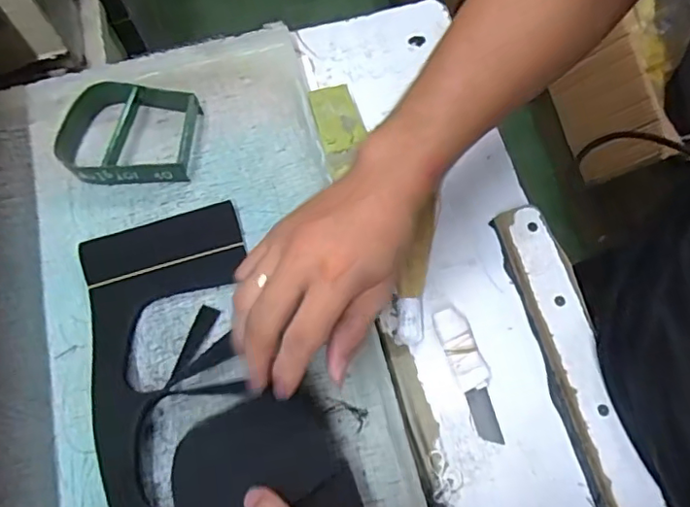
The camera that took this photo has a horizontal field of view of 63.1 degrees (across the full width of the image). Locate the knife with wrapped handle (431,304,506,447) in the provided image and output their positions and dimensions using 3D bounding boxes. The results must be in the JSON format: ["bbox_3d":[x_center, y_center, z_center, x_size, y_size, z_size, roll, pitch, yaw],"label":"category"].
[{"bbox_3d":[0.097,0.093,0.435,0.025,0.015,0.104,-20,70,-6],"label":"knife with wrapped handle"}]

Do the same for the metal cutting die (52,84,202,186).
[{"bbox_3d":[-0.175,-0.100,0.464,0.101,0.034,0.088,5,70,3],"label":"metal cutting die"}]

